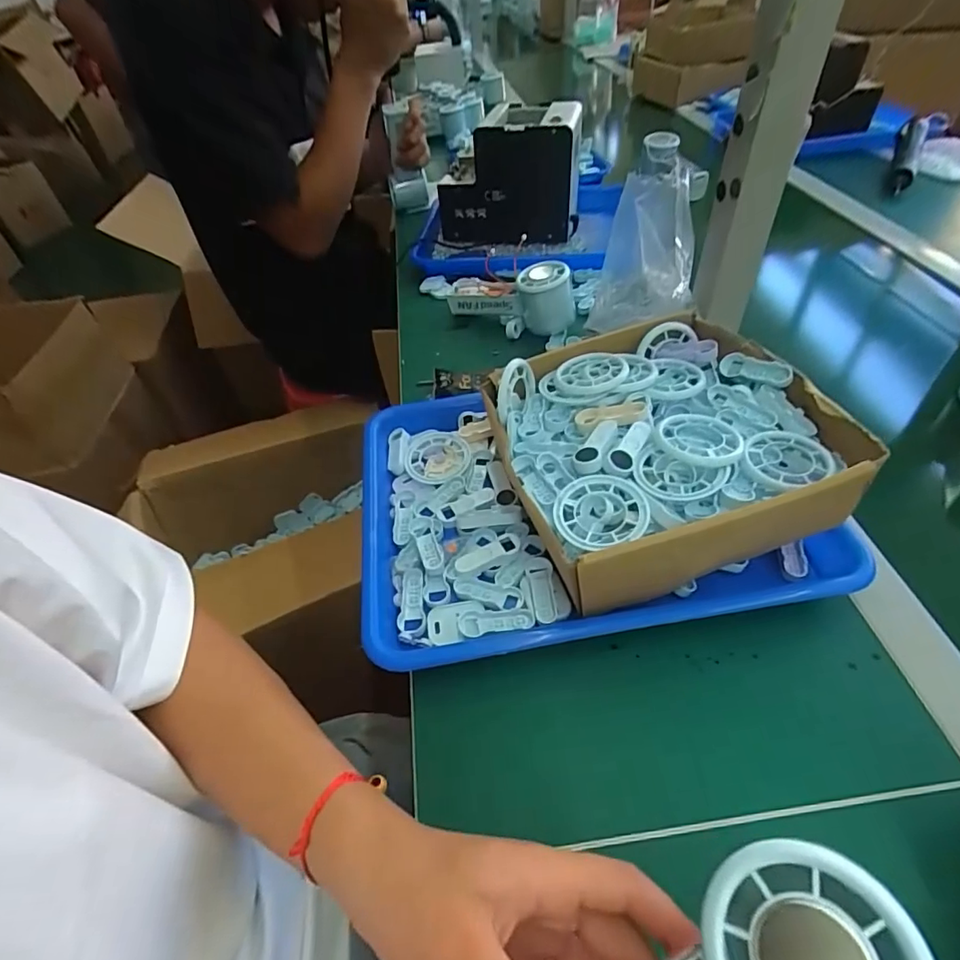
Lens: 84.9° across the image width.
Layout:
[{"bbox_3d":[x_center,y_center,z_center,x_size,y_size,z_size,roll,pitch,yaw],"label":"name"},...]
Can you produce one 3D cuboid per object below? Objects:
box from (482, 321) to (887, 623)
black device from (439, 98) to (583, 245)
[{"bbox_3d":[0.126,-0.022,0.379,0.210,0.077,0.205,-14,48,-7],"label":"box"},{"bbox_3d":[0.037,-0.416,0.723,0.192,0.143,0.101,1,48,7],"label":"black device"}]

